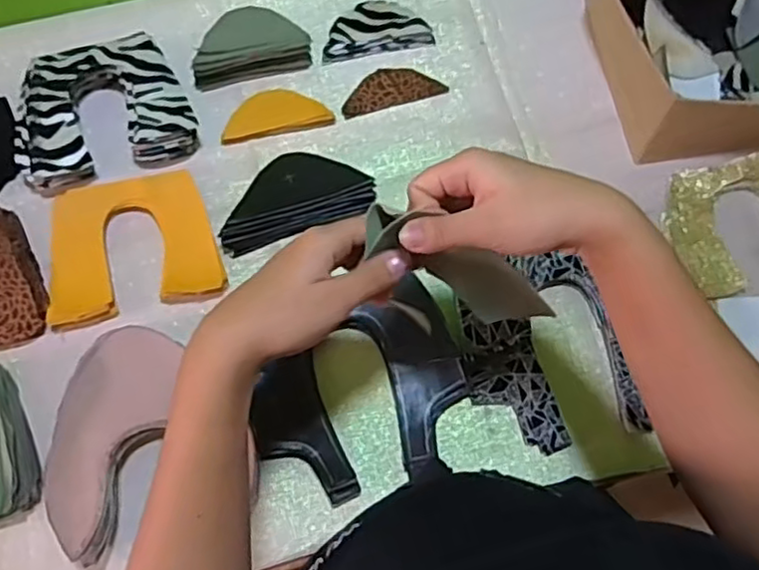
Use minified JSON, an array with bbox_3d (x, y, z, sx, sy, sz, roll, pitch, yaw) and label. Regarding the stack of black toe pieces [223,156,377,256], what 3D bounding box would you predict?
[{"bbox_3d":[-0.081,-0.083,0.637,0.147,0.036,0.073,-16,73,-6],"label":"stack of black toe pieces"}]

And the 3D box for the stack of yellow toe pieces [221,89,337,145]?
[{"bbox_3d":[-0.104,-0.173,0.670,0.107,0.004,0.047,-12,72,-4],"label":"stack of yellow toe pieces"}]

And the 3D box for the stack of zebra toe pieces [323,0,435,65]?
[{"bbox_3d":[-0.005,-0.268,0.702,0.114,0.016,0.055,-14,73,-5],"label":"stack of zebra toe pieces"}]

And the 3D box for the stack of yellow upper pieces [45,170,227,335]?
[{"bbox_3d":[-0.229,-0.036,0.622,0.153,0.023,0.124,-14,73,-5],"label":"stack of yellow upper pieces"}]

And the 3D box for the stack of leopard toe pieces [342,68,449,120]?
[{"bbox_3d":[0.010,-0.203,0.690,0.106,0.005,0.046,-17,73,-6],"label":"stack of leopard toe pieces"}]

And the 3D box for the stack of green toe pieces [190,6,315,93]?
[{"bbox_3d":[-0.132,-0.242,0.678,0.117,0.036,0.055,-16,73,-6],"label":"stack of green toe pieces"}]

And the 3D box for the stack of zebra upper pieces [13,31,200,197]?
[{"bbox_3d":[-0.271,-0.170,0.649,0.169,0.046,0.139,-21,73,-7],"label":"stack of zebra upper pieces"}]

